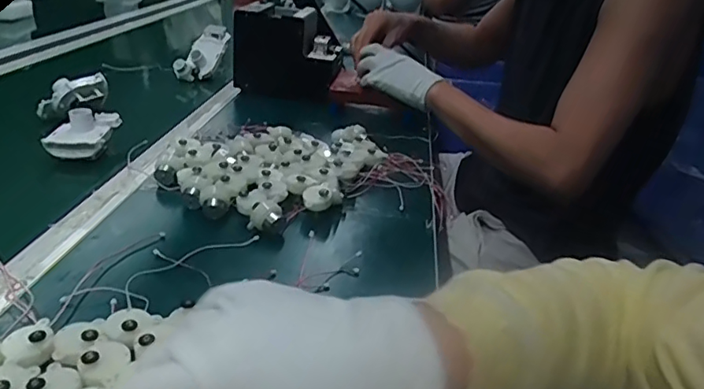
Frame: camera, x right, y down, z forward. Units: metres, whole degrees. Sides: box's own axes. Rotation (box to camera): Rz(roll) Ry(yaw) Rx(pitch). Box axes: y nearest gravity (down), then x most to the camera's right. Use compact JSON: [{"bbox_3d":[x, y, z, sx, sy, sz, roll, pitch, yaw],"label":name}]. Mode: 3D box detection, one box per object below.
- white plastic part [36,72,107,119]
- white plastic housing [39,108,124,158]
[{"bbox_3d":[-0.415,-0.150,0.806,0.104,0.043,0.027,-31,40,-23],"label":"white plastic part"},{"bbox_3d":[-0.350,-0.085,0.712,0.068,0.046,0.089,4,27,-2],"label":"white plastic housing"}]

